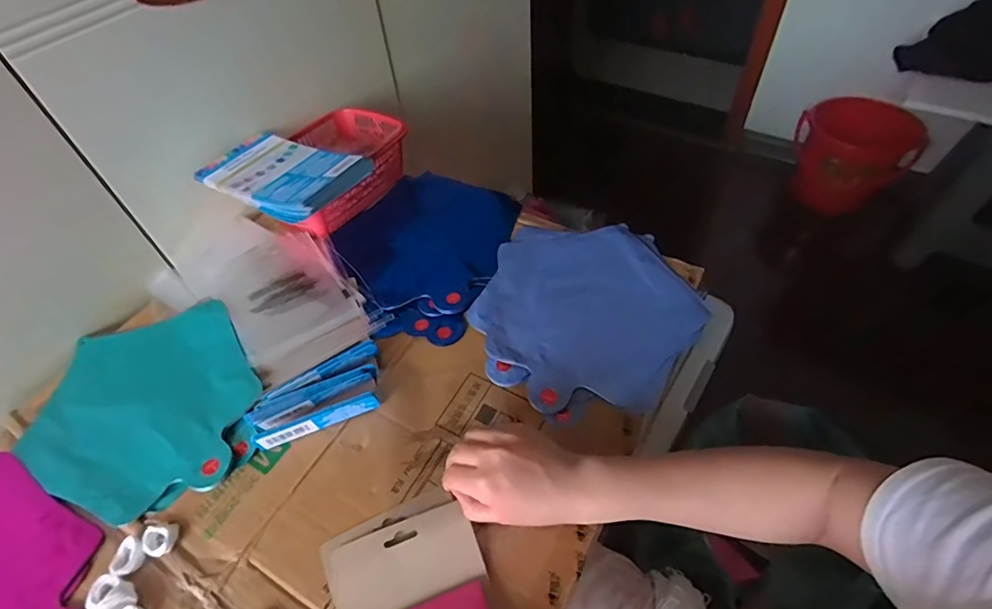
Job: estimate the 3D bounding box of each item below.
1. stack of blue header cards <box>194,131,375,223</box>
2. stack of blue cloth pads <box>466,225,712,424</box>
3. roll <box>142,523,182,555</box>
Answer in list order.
[{"bbox_3d":[-0.250,-0.157,0.601,0.196,0.021,0.116,23,56,23],"label":"stack of blue header cards"},{"bbox_3d":[0.094,0.001,0.559,0.230,0.017,0.255,29,58,26],"label":"stack of blue cloth pads"},{"bbox_3d":[-0.278,0.194,0.419,0.024,0.009,0.024,-3,50,3],"label":"roll"}]

